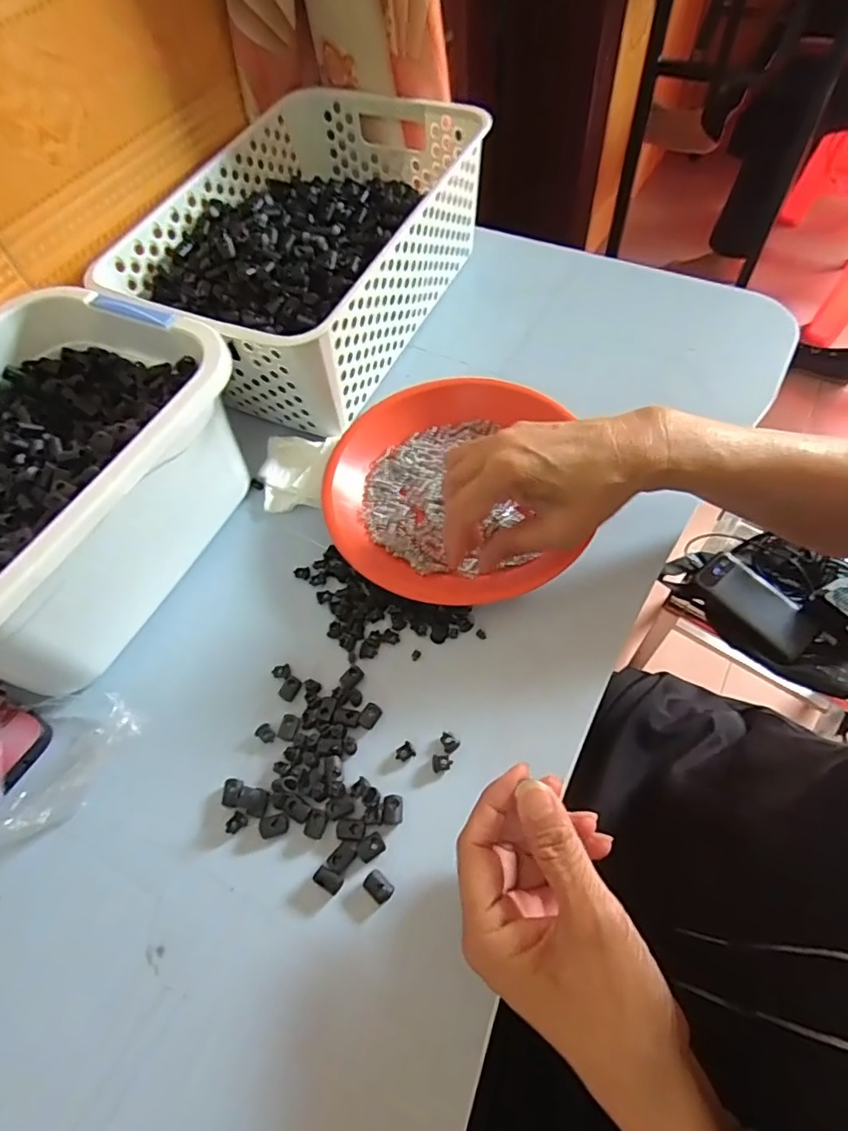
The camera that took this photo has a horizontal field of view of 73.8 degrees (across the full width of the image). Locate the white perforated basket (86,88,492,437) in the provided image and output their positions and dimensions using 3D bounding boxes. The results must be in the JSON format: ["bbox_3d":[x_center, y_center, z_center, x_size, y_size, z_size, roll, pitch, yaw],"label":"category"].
[{"bbox_3d":[-0.096,-0.267,0.490,0.207,0.115,0.307,23,65,17],"label":"white perforated basket"}]

